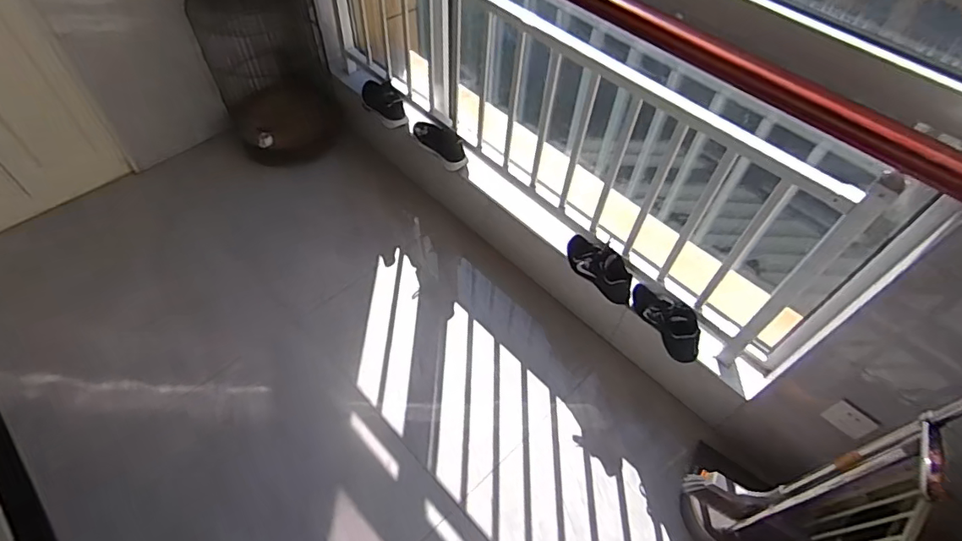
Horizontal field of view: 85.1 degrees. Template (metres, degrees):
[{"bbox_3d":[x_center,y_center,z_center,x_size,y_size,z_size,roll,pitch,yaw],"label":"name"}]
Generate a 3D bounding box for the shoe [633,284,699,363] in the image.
[{"bbox_3d":[0.536,0.136,1.490,0.087,0.091,0.257,-23,59,-18],"label":"shoe"}]

